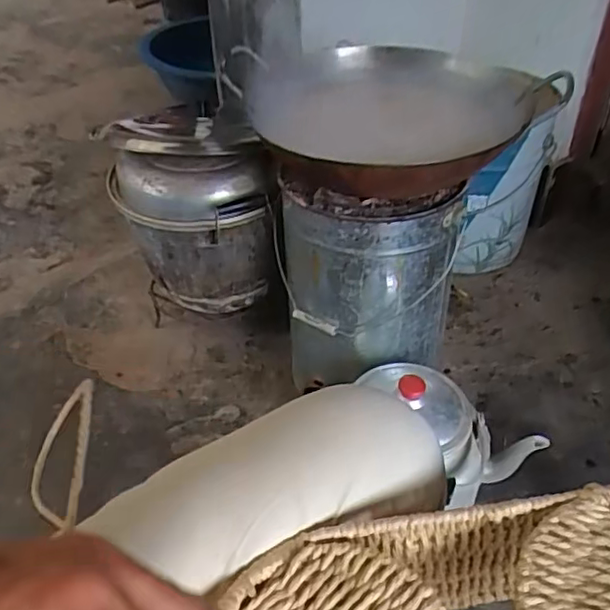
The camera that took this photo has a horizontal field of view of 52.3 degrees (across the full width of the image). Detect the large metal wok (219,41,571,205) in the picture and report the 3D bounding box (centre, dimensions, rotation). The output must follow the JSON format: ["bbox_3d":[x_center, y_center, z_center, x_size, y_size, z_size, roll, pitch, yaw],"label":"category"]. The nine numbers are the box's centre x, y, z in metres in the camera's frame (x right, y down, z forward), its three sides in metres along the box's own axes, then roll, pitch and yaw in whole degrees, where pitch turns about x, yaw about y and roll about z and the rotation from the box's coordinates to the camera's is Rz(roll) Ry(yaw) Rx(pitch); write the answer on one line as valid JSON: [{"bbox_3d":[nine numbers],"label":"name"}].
[{"bbox_3d":[0.109,-0.234,0.819,0.341,0.101,0.333,-17,42,-18],"label":"large metal wok"}]

